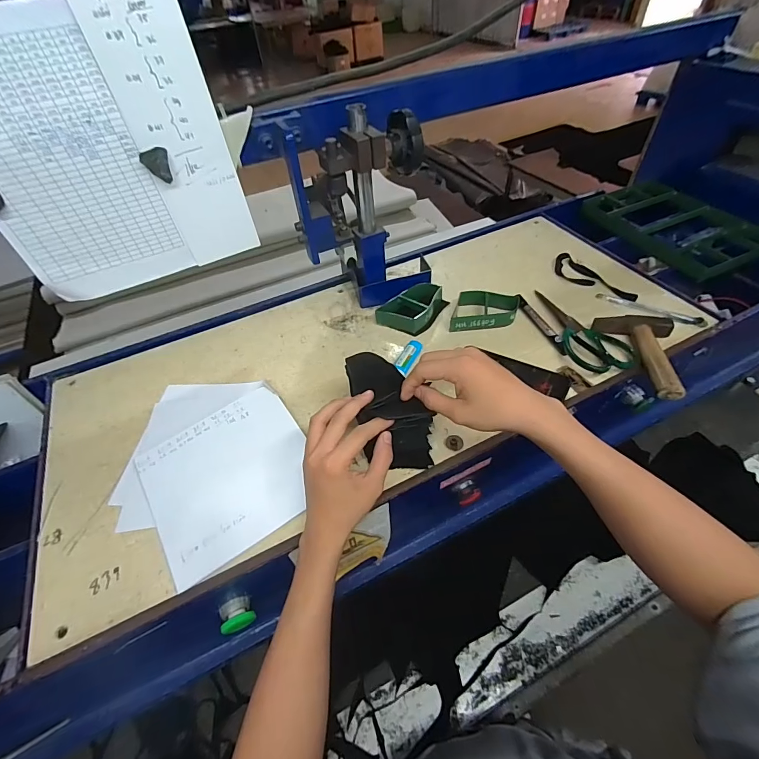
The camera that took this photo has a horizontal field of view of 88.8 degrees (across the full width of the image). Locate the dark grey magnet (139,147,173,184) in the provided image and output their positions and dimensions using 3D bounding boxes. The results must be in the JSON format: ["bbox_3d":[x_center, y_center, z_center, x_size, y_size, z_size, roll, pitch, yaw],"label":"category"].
[{"bbox_3d":[-0.275,-0.266,0.482,0.031,0.035,0.016,-25,53,-18],"label":"dark grey magnet"}]

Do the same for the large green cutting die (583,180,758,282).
[{"bbox_3d":[0.597,-0.326,0.797,0.228,0.028,0.309,-20,51,-13],"label":"large green cutting die"}]

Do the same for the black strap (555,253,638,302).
[{"bbox_3d":[0.380,-0.181,0.698,0.054,0.009,0.159,-29,56,-17],"label":"black strap"}]

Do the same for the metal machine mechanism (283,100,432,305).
[{"bbox_3d":[-0.021,-0.250,0.601,0.200,0.268,0.084,-6,52,0],"label":"metal machine mechanism"}]

